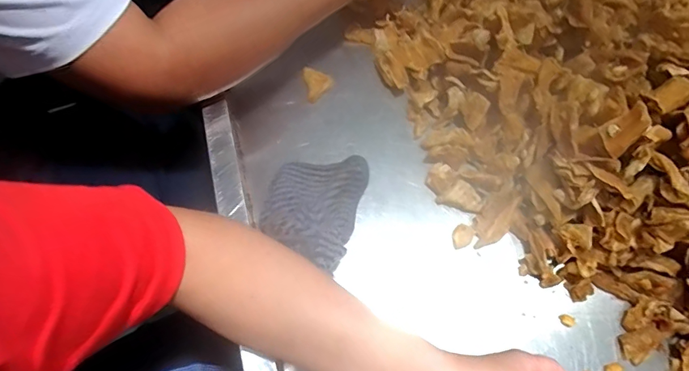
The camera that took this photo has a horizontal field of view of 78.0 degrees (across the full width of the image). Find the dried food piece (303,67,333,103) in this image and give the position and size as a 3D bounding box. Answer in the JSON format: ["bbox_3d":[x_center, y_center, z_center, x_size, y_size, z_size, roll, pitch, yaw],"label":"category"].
[{"bbox_3d":[-0.029,-0.116,0.483,0.031,0.013,0.039,-10,68,-6],"label":"dried food piece"}]

